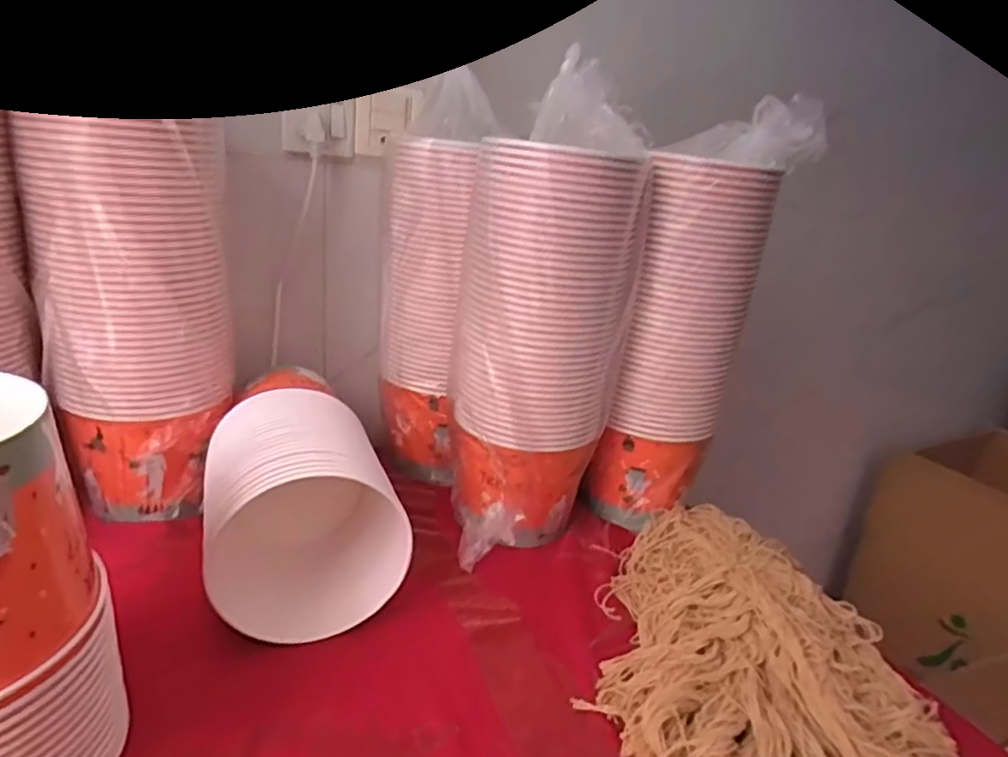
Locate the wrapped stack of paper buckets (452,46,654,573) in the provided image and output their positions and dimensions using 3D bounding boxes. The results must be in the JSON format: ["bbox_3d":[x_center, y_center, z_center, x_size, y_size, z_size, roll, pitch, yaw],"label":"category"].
[{"bbox_3d":[0.040,-0.044,0.662,0.165,0.479,0.136,-11,26,-42],"label":"wrapped stack of paper buckets"}]

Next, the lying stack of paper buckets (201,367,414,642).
[{"bbox_3d":[-0.208,0.107,0.628,0.155,0.163,0.280,-1,21,-23],"label":"lying stack of paper buckets"}]

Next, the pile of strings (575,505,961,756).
[{"bbox_3d":[0.205,0.240,0.524,0.296,0.086,0.327,-5,23,-31],"label":"pile of strings"}]

